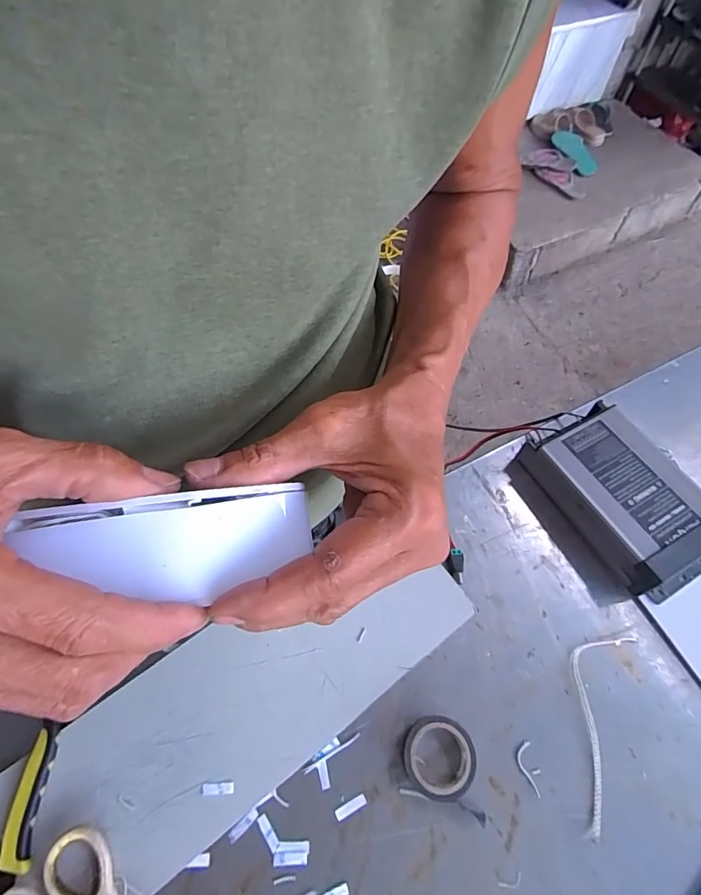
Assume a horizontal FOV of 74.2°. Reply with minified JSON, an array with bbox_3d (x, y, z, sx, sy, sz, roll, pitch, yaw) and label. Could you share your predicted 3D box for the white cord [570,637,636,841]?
[{"bbox_3d":[0.206,0.232,0.400,0.048,0.006,0.161,24,63,11],"label":"white cord"}]

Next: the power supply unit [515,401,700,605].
[{"bbox_3d":[0.280,0.050,0.473,0.109,0.054,0.183,-27,65,-16],"label":"power supply unit"}]

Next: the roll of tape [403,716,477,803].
[{"bbox_3d":[0.072,0.251,0.375,0.055,0.020,0.056,1,61,-1],"label":"roll of tape"}]

